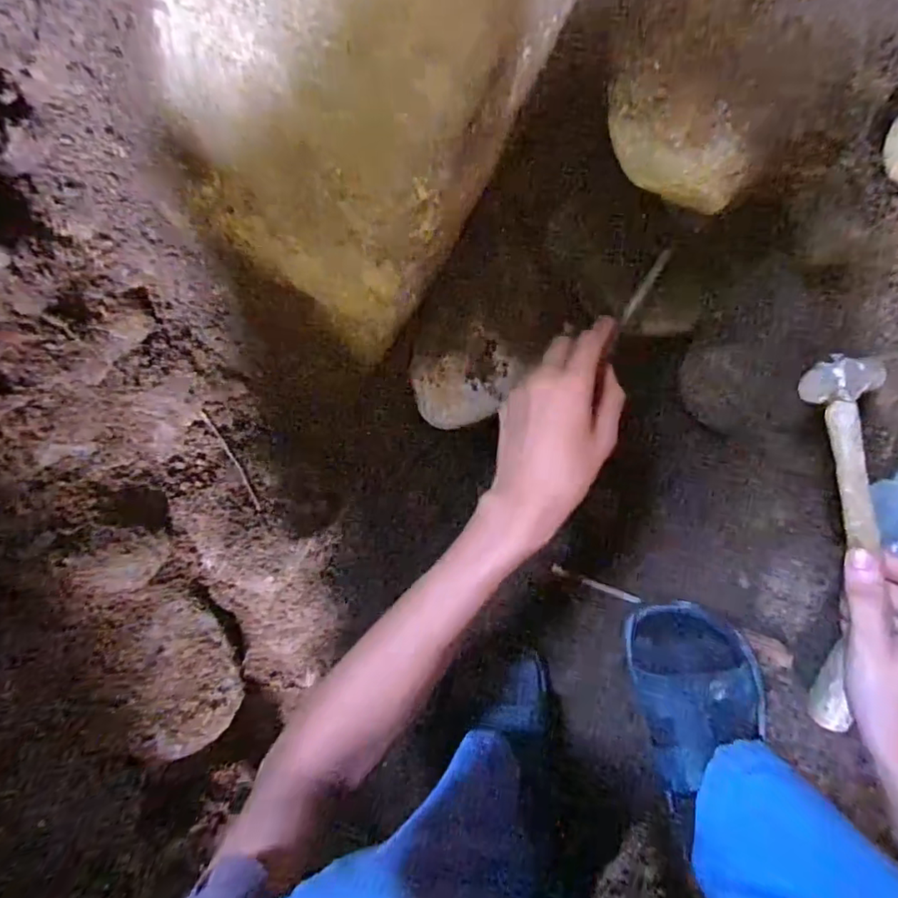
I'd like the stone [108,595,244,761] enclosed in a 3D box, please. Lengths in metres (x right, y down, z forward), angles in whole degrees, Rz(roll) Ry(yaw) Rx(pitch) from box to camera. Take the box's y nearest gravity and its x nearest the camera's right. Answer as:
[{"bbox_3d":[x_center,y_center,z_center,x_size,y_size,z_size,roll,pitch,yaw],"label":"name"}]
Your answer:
[{"bbox_3d":[-0.231,0.195,0.488,0.080,0.057,0.147,-7,93,8],"label":"stone"}]

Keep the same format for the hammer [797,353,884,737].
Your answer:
[{"bbox_3d":[0.266,0.067,0.391,0.058,0.027,0.255,1,94,7],"label":"hammer"}]

